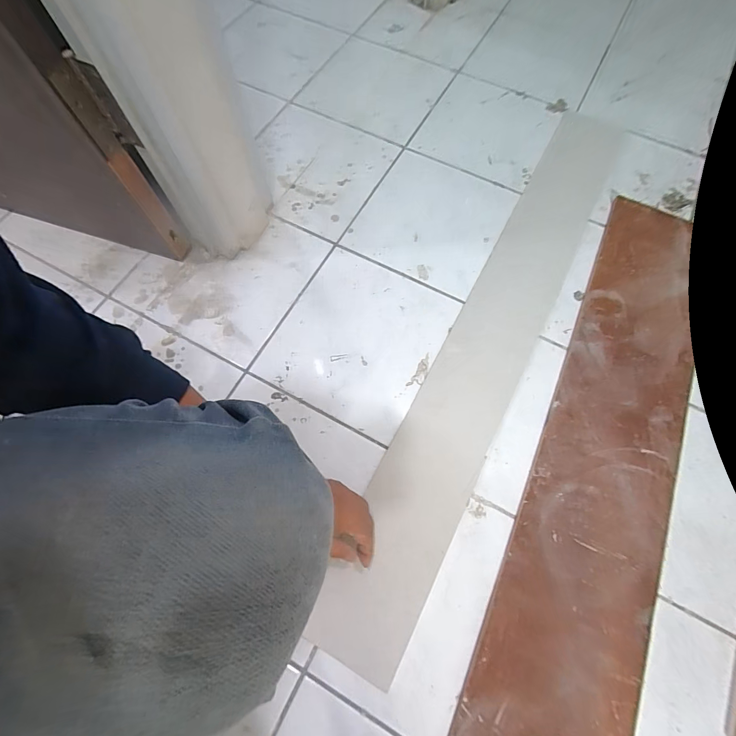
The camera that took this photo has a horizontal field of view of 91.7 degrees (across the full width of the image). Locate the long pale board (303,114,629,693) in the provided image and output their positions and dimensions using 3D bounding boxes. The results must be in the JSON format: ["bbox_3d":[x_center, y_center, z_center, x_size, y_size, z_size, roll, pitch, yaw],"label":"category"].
[{"bbox_3d":[0.244,-0.086,0.636,0.149,0.020,1.121,28,70,10],"label":"long pale board"}]

